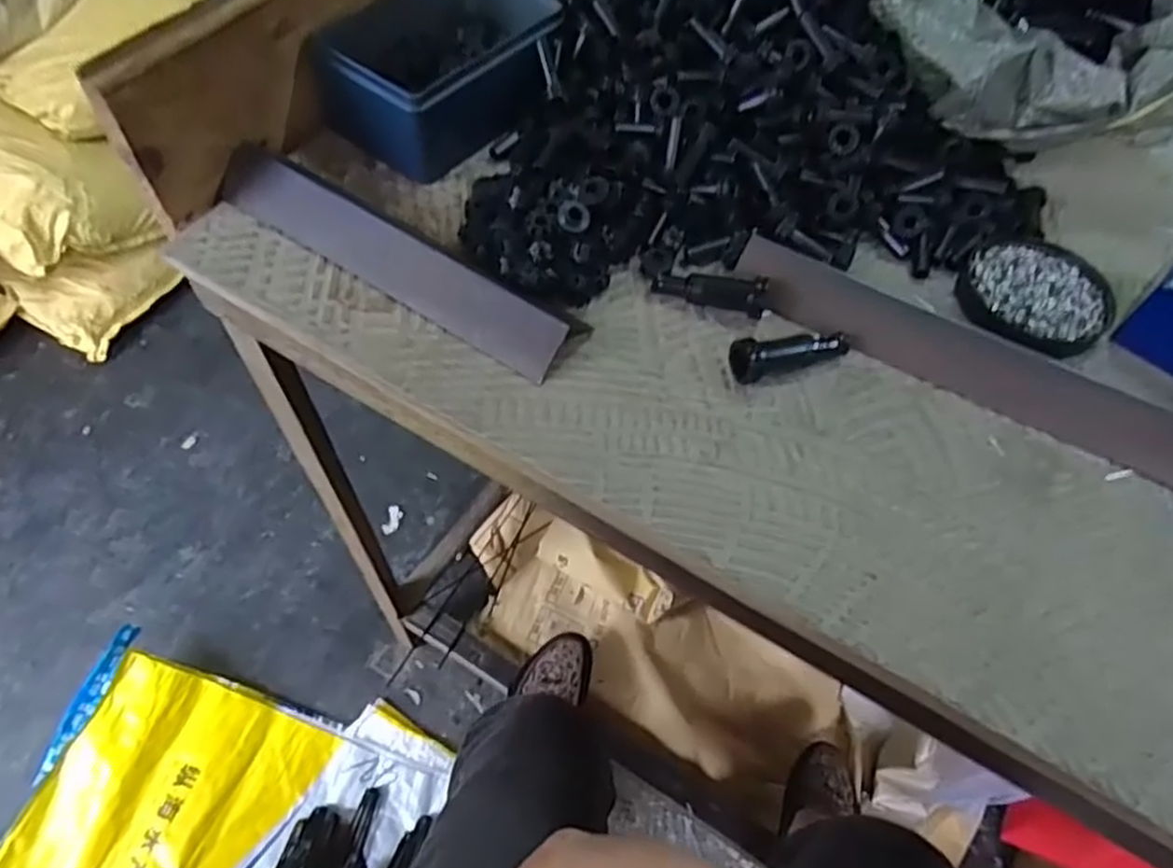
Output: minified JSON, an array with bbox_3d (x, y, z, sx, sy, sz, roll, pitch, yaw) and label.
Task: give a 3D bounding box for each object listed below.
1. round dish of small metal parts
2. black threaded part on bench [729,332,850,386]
[{"bbox_3d":[0.271,-0.082,0.450,0.084,0.019,0.082,2,55,-3],"label":"round dish of small metal parts"},{"bbox_3d":[0.110,-0.045,0.407,0.070,0.023,0.023,-18,58,-16],"label":"black threaded part on bench"}]

